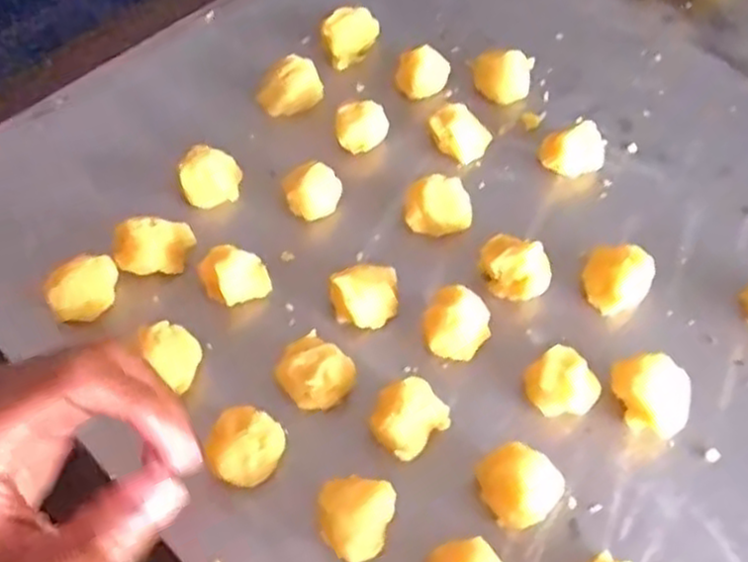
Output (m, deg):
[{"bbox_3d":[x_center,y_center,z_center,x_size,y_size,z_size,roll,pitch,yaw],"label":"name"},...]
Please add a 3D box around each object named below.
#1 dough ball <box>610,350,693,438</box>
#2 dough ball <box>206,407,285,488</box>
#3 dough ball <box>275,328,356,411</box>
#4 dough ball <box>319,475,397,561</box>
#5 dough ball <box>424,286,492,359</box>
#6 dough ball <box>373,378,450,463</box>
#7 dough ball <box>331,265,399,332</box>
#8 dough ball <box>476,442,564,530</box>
[{"bbox_3d":[0.132,0.052,0.360,0.035,0.025,0.038,0,57,-1],"label":"dough ball"},{"bbox_3d":[-0.056,0.075,0.336,0.029,0.029,0.032,11,57,6],"label":"dough ball"},{"bbox_3d":[-0.027,0.044,0.360,0.033,0.026,0.030,0,57,-1],"label":"dough ball"},{"bbox_3d":[-0.008,0.102,0.321,0.030,0.029,0.032,0,57,-1],"label":"dough ball"},{"bbox_3d":[0.041,0.022,0.374,0.029,0.028,0.028,0,57,-1],"label":"dough ball"},{"bbox_3d":[0.014,0.063,0.347,0.028,0.029,0.031,39,64,21],"label":"dough ball"},{"bbox_3d":[-0.005,0.006,0.385,0.033,0.026,0.031,0,57,-1],"label":"dough ball"},{"bbox_3d":[0.064,0.089,0.333,0.036,0.027,0.030,-24,60,-16],"label":"dough ball"}]

